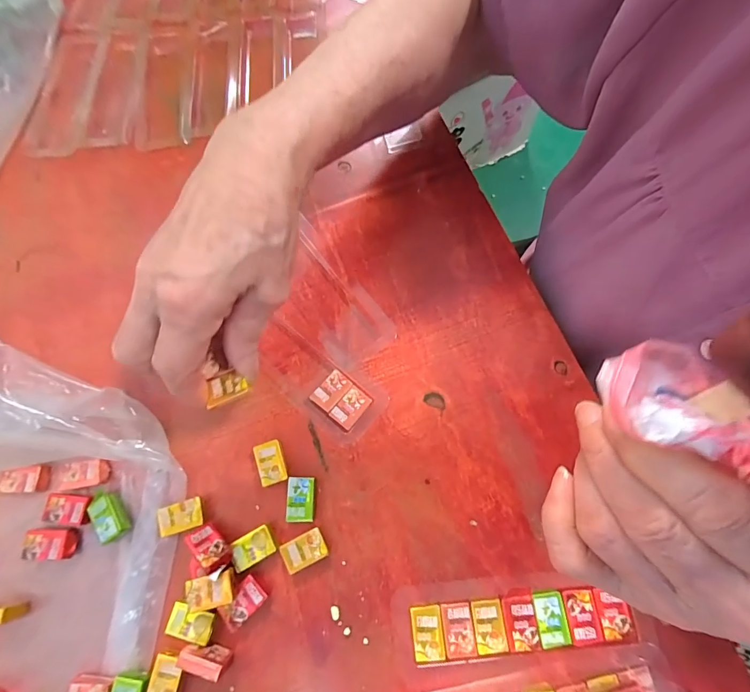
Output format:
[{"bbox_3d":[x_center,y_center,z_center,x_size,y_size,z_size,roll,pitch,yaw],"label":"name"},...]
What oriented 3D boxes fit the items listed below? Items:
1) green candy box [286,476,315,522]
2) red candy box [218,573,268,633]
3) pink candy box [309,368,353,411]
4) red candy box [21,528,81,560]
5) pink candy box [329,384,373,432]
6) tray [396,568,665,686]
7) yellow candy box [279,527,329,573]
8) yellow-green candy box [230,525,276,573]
[{"bbox_3d":[-0.046,0.095,0.237,0.017,0.006,0.026,1,74,2],"label":"green candy box"},{"bbox_3d":[-0.077,0.149,0.219,0.017,0.009,0.027,40,79,12],"label":"red candy box"},{"bbox_3d":[-0.029,0.031,0.256,0.017,0.009,0.026,39,79,12],"label":"pink candy box"},{"bbox_3d":[-0.200,0.122,0.237,0.030,0.012,0.016,1,74,3],"label":"red candy box"},{"bbox_3d":[-0.016,0.041,0.252,0.018,0.008,0.027,37,78,12],"label":"pink candy box"},{"bbox_3d":[0.078,0.155,0.214,0.135,0.010,0.046,-7,74,0],"label":"tray"},{"bbox_3d":[-0.042,0.122,0.228,0.025,0.006,0.017,-26,75,-5],"label":"yellow candy box"},{"bbox_3d":[-0.073,0.121,0.229,0.025,0.006,0.017,-28,75,-6],"label":"yellow-green candy box"}]

